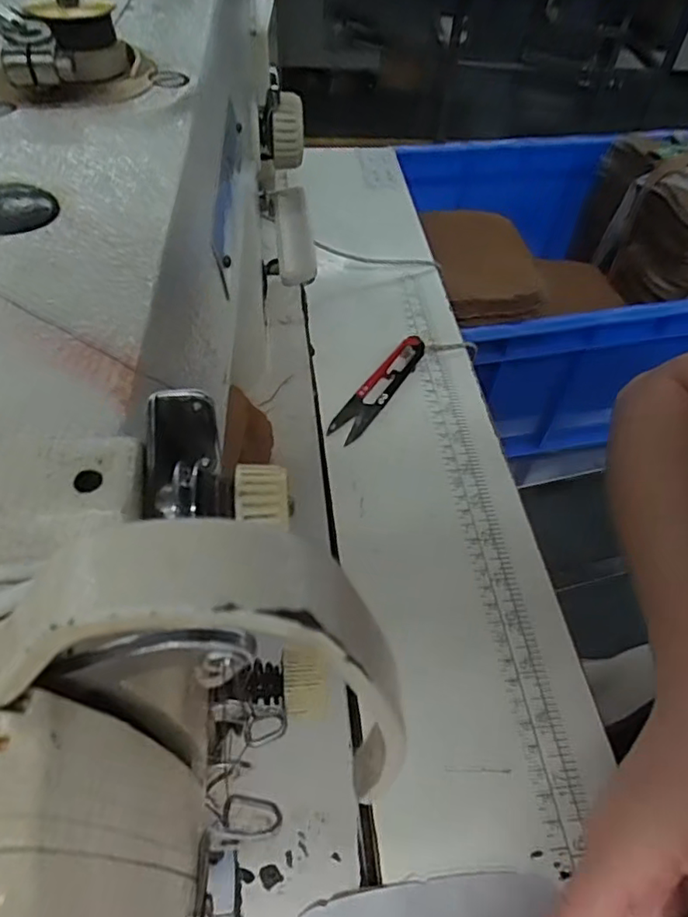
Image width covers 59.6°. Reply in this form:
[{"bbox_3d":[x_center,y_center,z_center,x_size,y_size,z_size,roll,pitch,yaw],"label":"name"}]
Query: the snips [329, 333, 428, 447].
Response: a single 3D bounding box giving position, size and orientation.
[{"bbox_3d":[0.024,-0.048,0.395,0.022,0.012,0.098,28,54,18],"label":"snips"}]

